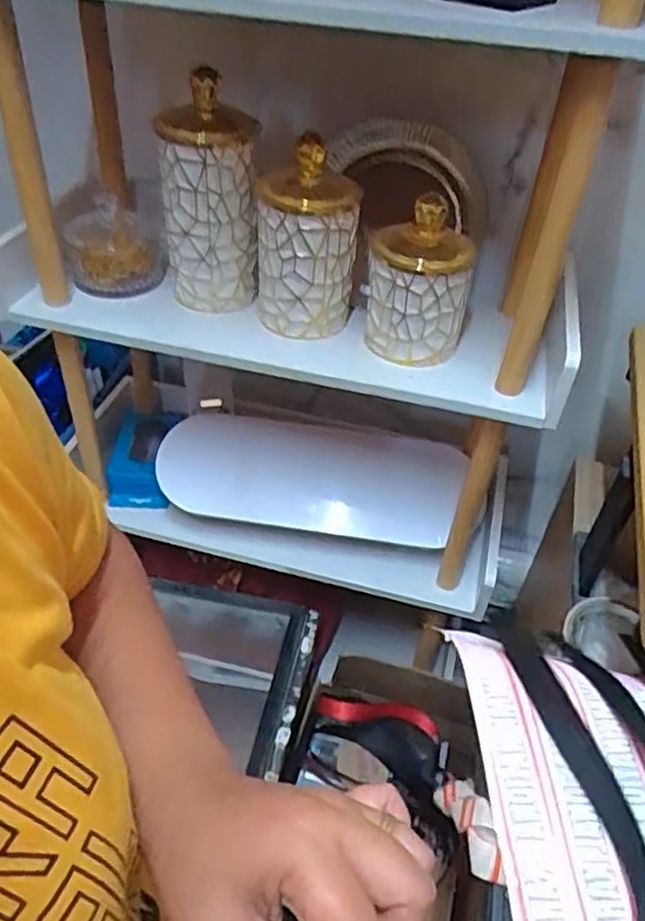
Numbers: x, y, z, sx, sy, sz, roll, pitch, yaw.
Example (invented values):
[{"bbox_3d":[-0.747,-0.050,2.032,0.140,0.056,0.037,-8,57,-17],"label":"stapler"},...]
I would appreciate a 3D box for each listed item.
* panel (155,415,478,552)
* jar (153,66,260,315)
[{"bbox_3d":[-0.020,0.019,0.907,0.401,0.025,0.148,7,64,5],"label":"panel"},{"bbox_3d":[-0.113,-0.259,0.694,0.093,0.211,0.081,-2,41,-8],"label":"jar"}]

